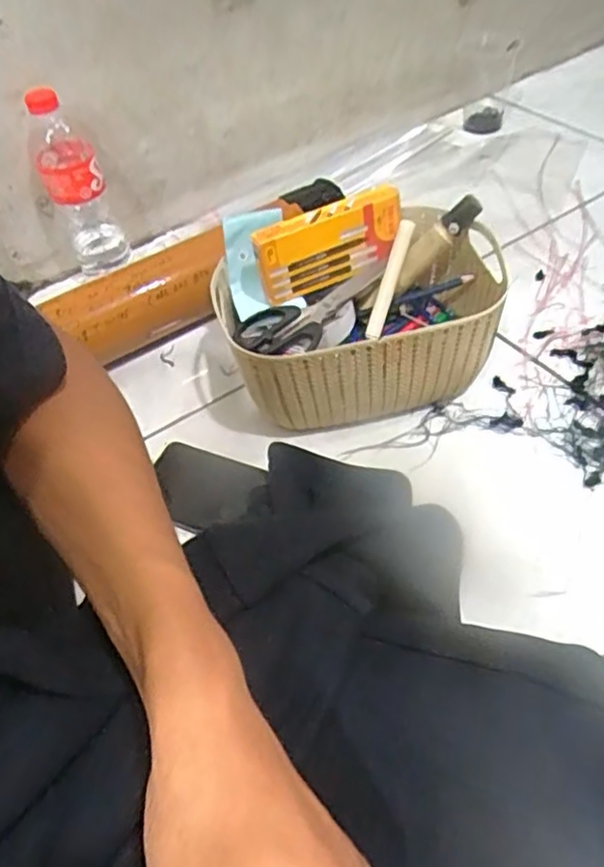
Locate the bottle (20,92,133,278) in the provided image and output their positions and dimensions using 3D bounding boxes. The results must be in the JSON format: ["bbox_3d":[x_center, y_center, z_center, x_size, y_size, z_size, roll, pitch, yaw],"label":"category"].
[{"bbox_3d":[-0.255,-0.277,0.729,0.067,0.194,0.057,-21,50,-12],"label":"bottle"}]

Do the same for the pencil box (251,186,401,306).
[{"bbox_3d":[0.026,-0.181,0.617,0.139,0.072,0.028,-22,51,-11],"label":"pencil box"}]

